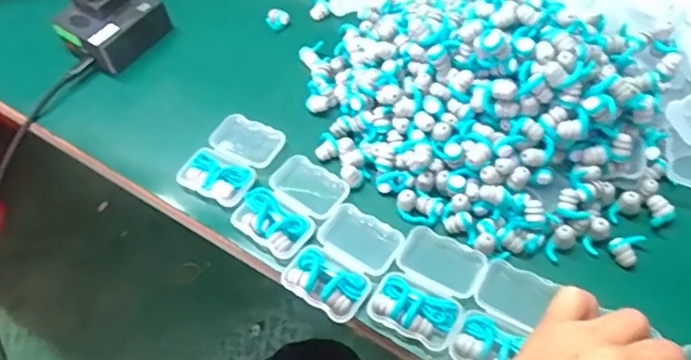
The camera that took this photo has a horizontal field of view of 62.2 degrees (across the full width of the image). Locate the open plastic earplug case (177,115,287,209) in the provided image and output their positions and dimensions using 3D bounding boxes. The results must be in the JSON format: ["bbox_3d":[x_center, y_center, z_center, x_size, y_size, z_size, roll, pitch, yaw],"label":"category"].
[{"bbox_3d":[-0.089,-0.019,0.444,0.056,0.013,0.078,22,59,17],"label":"open plastic earplug case"}]

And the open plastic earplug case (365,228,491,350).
[{"bbox_3d":[0.055,0.068,0.377,0.056,0.015,0.076,26,61,20],"label":"open plastic earplug case"}]

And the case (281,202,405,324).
[{"bbox_3d":[-0.001,0.056,0.392,0.055,0.023,0.076,29,62,21],"label":"case"}]

